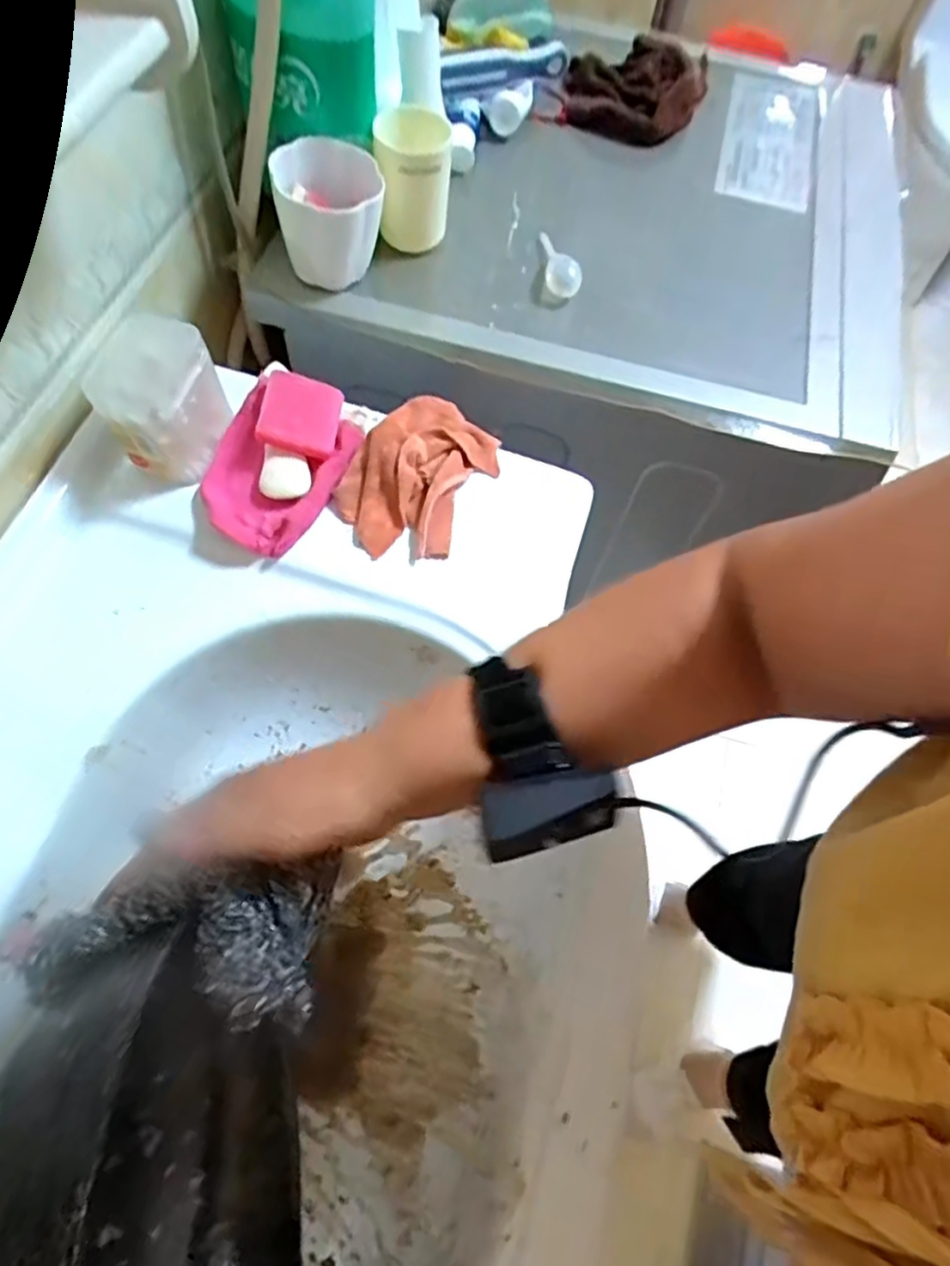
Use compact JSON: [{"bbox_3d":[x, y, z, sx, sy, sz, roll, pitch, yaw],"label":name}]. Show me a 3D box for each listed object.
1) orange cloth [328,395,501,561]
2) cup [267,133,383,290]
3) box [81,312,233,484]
[{"bbox_3d":[-0.041,-0.125,0.525,0.094,0.032,0.143,33,67,10],"label":"orange cloth"},{"bbox_3d":[-0.122,-0.358,0.582,0.088,0.083,0.070,-6,66,-8],"label":"cup"},{"bbox_3d":[-0.233,-0.173,0.507,0.066,0.079,0.083,13,65,1],"label":"box"}]

